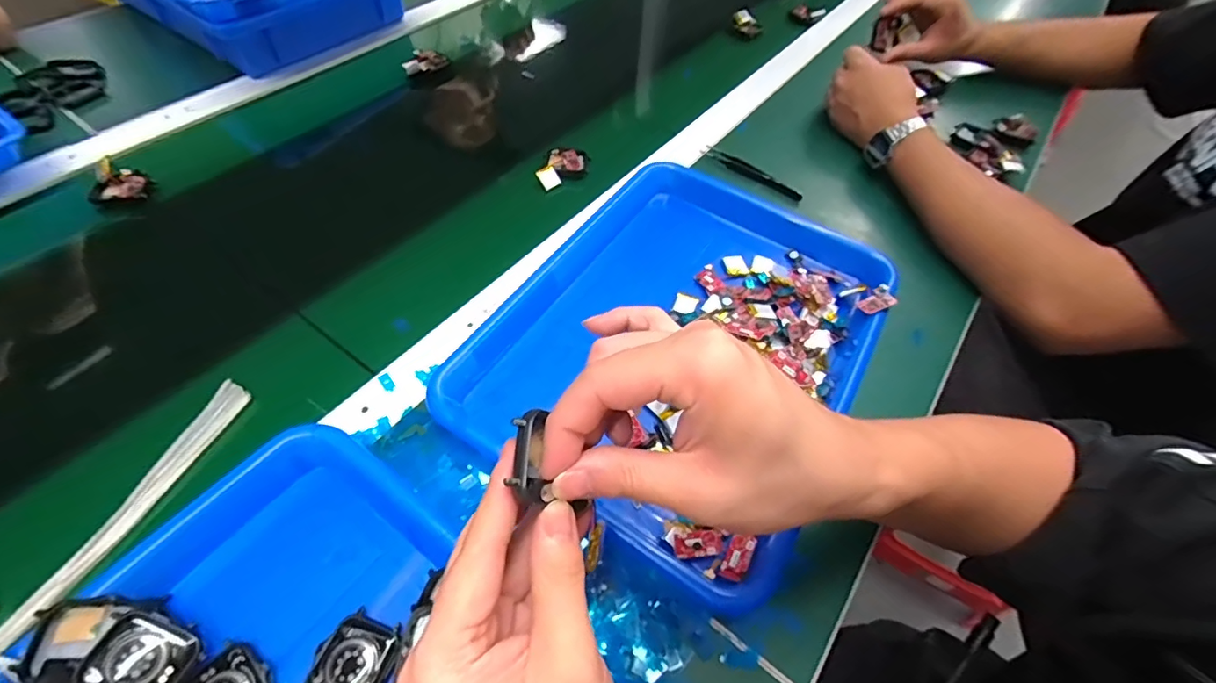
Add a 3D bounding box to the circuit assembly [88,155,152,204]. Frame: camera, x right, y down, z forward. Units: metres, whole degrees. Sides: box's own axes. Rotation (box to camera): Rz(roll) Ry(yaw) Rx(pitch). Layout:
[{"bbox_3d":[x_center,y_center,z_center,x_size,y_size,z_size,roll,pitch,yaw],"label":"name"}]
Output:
[{"bbox_3d":[-0.448,-0.146,0.468,0.043,0.027,0.030,-15,58,-13],"label":"circuit assembly"}]

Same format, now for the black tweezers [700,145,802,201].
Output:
[{"bbox_3d":[0.151,-0.178,0.545,0.115,0.011,0.012,34,61,18],"label":"black tweezers"}]

